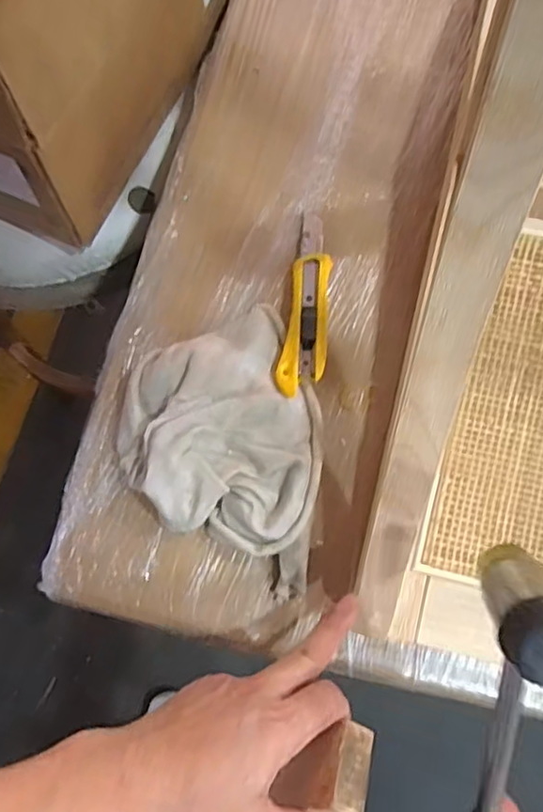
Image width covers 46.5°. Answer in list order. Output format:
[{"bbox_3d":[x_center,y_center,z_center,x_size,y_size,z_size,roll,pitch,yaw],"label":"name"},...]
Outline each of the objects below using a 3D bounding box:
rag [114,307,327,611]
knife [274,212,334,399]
[{"bbox_3d":[-0.038,0.018,0.495,0.157,0.053,0.212,9,72,3],"label":"rag"},{"bbox_3d":[0.033,-0.088,0.535,0.036,0.021,0.173,8,72,3],"label":"knife"}]

